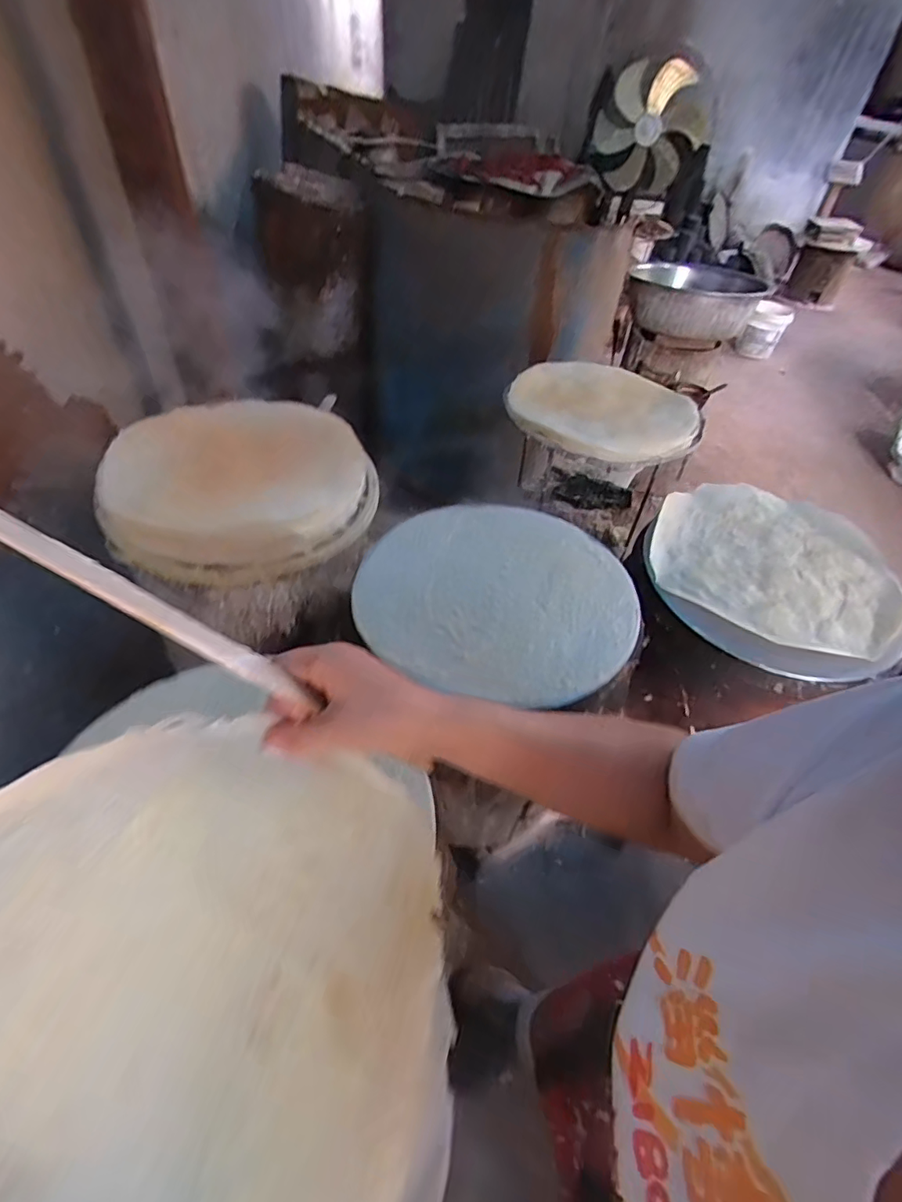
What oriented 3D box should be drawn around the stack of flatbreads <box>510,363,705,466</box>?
[{"bbox_3d":[0.303,-0.390,1.111,0.372,0.046,0.368,-9,48,-13],"label":"stack of flatbreads"}]

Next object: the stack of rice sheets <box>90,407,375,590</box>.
[{"bbox_3d":[-0.311,-0.187,0.844,0.381,0.072,0.385,3,47,-2],"label":"stack of rice sheets"}]

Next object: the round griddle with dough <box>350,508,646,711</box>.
[{"bbox_3d":[0.063,-0.019,0.737,0.355,0.017,0.345,14,48,9],"label":"round griddle with dough"}]

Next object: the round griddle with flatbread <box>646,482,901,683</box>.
[{"bbox_3d":[0.487,-0.049,0.827,0.357,0.032,0.371,2,47,-2],"label":"round griddle with flatbread"}]

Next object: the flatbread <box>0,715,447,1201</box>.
[{"bbox_3d":[-0.132,0.234,0.296,0.332,0.048,0.325,22,57,-39],"label":"flatbread"}]

